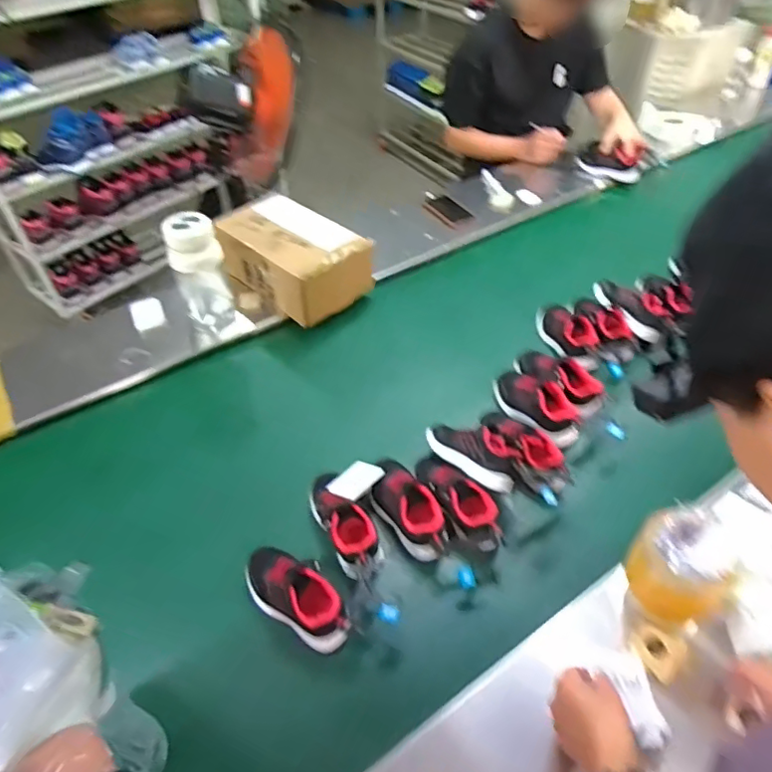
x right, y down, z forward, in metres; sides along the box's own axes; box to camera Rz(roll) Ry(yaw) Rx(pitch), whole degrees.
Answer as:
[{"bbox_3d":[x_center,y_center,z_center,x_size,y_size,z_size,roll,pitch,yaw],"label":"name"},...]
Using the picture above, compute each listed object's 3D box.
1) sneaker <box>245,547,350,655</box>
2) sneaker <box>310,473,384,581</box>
[{"bbox_3d":[-0.122,0.284,0.756,0.178,0.088,0.072,25,52,26],"label":"sneaker"},{"bbox_3d":[-0.060,0.202,0.810,0.063,0.080,0.176,-26,49,-20],"label":"sneaker"}]

